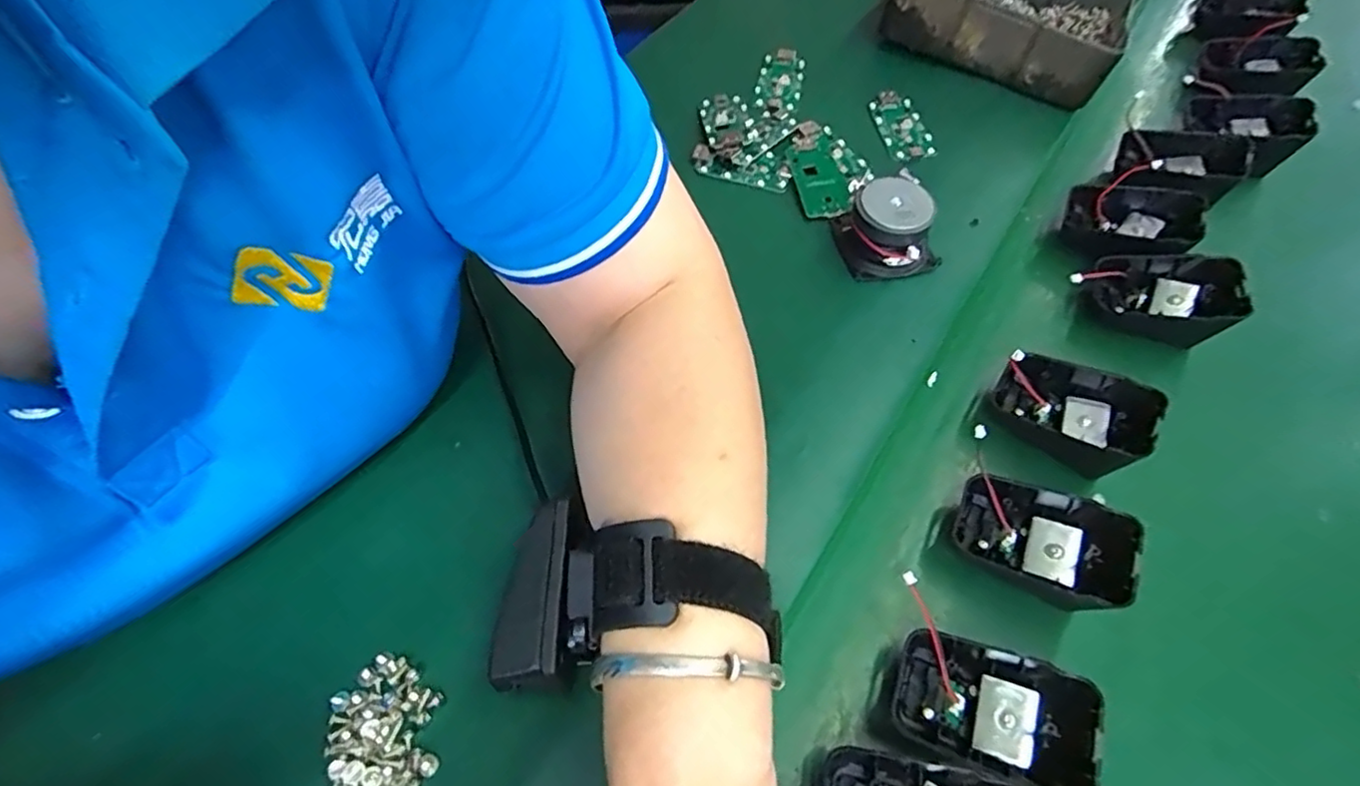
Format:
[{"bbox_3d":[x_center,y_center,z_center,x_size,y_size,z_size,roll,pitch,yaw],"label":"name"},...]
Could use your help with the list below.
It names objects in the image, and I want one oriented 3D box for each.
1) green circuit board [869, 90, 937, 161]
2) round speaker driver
[{"bbox_3d":[0.152,-0.184,0.440,0.031,0.008,0.065,-7,60,-2],"label":"green circuit board"},{"bbox_3d":[0.122,-0.095,0.368,0.050,0.038,0.050,-9,63,-10],"label":"round speaker driver"}]

